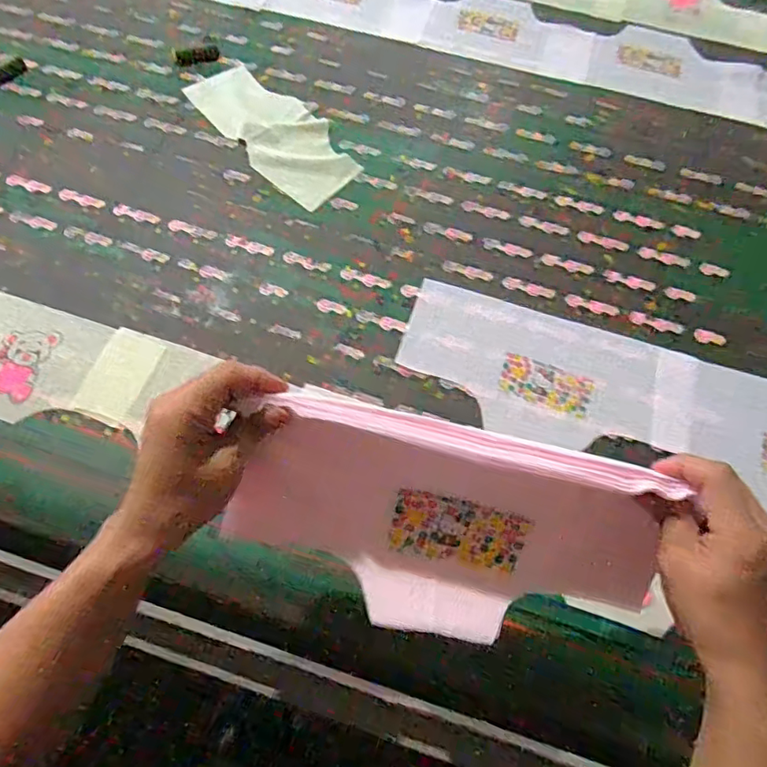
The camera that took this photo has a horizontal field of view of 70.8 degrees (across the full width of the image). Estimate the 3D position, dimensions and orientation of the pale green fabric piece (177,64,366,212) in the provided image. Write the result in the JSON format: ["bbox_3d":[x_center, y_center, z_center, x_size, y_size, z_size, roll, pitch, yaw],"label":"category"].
[{"bbox_3d":[-0.151,-0.351,0.747,0.119,0.012,0.275,-38,71,-17],"label":"pale green fabric piece"}]

